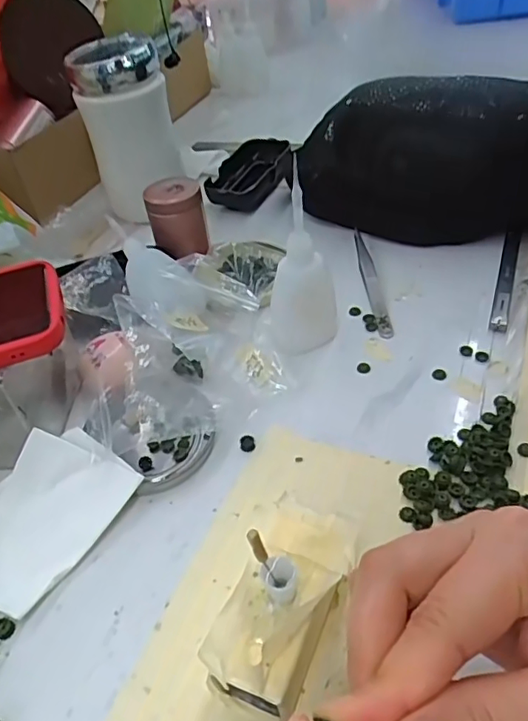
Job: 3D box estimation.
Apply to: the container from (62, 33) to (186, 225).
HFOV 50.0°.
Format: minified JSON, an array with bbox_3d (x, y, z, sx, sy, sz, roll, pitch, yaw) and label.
[{"bbox_3d":[-0.117,-0.200,0.497,0.051,0.138,0.060,28,53,30],"label":"container"}]

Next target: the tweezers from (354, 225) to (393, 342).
[{"bbox_3d":[0.080,-0.063,0.428,0.011,0.007,0.129,-5,44,2],"label":"tweezers"}]

